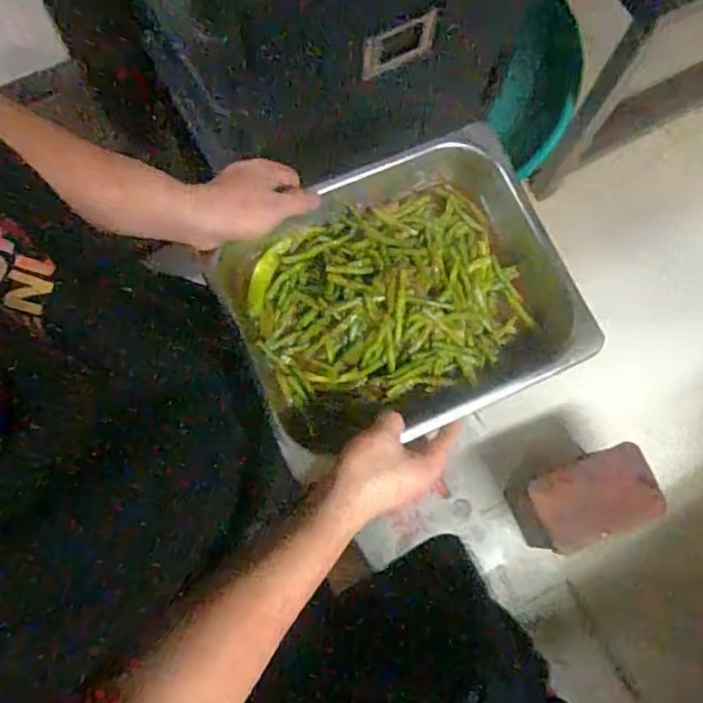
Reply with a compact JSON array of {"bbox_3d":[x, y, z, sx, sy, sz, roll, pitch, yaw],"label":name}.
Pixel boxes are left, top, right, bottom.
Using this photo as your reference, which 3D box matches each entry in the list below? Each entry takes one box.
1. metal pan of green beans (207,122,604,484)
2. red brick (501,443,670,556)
[{"bbox_3d":[0.060,-0.060,0.604,0.335,0.069,0.238,-25,80,-6],"label":"metal pan of green beans"},{"bbox_3d":[0.511,0.324,1.356,0.290,0.177,0.169,-22,80,-6],"label":"red brick"}]

